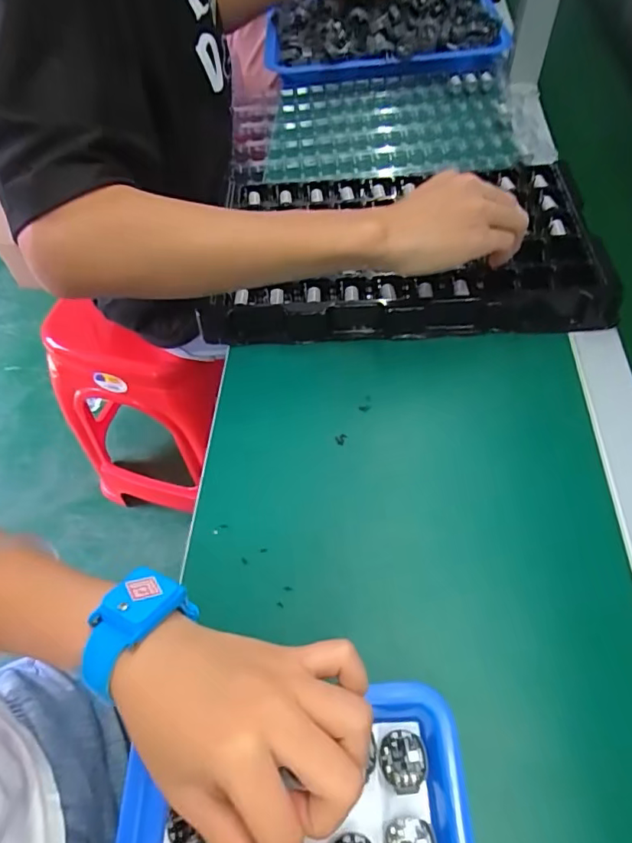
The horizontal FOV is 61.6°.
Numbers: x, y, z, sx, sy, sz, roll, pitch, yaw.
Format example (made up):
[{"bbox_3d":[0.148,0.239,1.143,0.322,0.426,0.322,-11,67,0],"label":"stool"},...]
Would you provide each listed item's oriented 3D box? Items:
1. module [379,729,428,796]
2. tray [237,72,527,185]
[{"bbox_3d":[0.047,0.185,0.288,0.024,0.009,0.028,-8,59,-3],"label":"module"},{"bbox_3d":[0.068,-0.356,0.642,0.331,0.016,0.205,1,59,5],"label":"tray"}]

